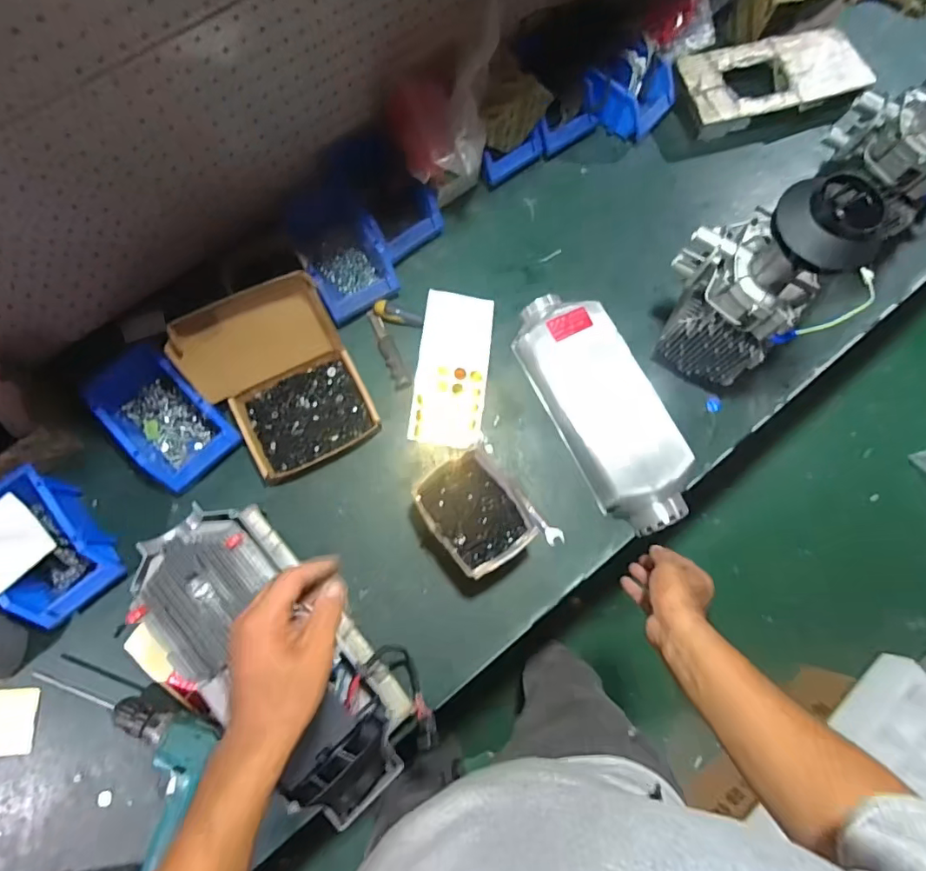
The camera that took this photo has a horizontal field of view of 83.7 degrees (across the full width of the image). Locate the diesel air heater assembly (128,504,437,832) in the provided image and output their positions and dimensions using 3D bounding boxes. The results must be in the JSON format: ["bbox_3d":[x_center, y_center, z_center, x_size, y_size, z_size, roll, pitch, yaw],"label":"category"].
[{"bbox_3d":[-0.201,0.243,0.600,0.146,0.175,0.373,-39,79,-11],"label":"diesel air heater assembly"}]

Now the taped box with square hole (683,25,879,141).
[{"bbox_3d":[0.538,-0.628,0.902,0.321,0.042,0.160,-19,76,-6],"label":"taped box with square hole"}]

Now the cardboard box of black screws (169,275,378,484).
[{"bbox_3d":[-0.242,-0.069,0.696,0.189,0.149,0.197,-30,78,-9],"label":"cardboard box of black screws"}]

